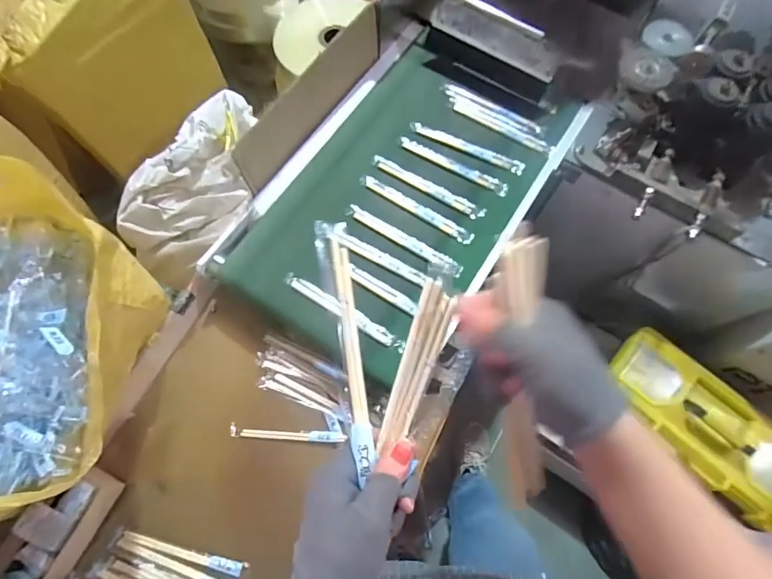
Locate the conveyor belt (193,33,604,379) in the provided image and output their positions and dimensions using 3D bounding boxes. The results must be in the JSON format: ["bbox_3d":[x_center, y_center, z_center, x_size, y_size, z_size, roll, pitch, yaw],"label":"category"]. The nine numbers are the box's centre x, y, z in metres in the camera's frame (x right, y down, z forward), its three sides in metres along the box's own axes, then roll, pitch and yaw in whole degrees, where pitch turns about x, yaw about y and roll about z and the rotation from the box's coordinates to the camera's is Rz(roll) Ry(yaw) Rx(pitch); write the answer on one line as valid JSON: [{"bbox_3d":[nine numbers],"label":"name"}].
[{"bbox_3d":[0.055,-0.192,0.827,0.402,0.070,0.713,35,73,12],"label":"conveyor belt"}]

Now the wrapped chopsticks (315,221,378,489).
[{"bbox_3d":[-0.029,0.039,0.328,0.022,0.007,0.184,-9,82,-4],"label":"wrapped chopsticks"}]

